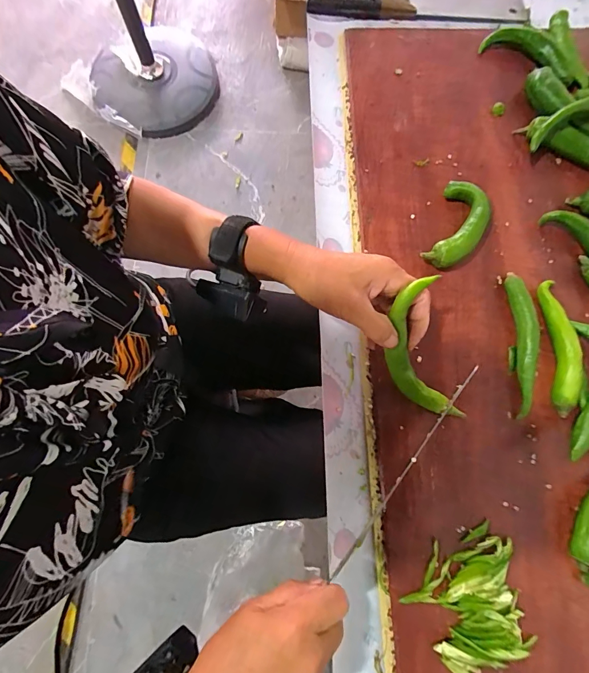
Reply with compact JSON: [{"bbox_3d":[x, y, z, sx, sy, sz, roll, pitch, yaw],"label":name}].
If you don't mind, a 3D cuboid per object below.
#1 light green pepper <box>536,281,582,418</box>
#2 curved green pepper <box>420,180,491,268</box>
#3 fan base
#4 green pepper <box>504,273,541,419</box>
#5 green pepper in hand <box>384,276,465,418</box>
[{"bbox_3d":[0.265,0.010,0.367,0.024,0.022,0.132,1,76,-2],"label":"light green pepper"},{"bbox_3d":[0.171,-0.116,0.391,0.047,0.031,0.098,23,76,3],"label":"curved green pepper"},{"bbox_3d":[-0.481,-0.880,1.274,0.416,0.093,0.409,1,76,-3],"label":"fan base"},{"bbox_3d":[0.230,0.006,0.368,0.021,0.022,0.143,0,76,-3],"label":"green pepper"},{"bbox_3d":[0.110,0.018,0.326,0.053,0.021,0.137,-19,115,-3],"label":"green pepper in hand"}]

